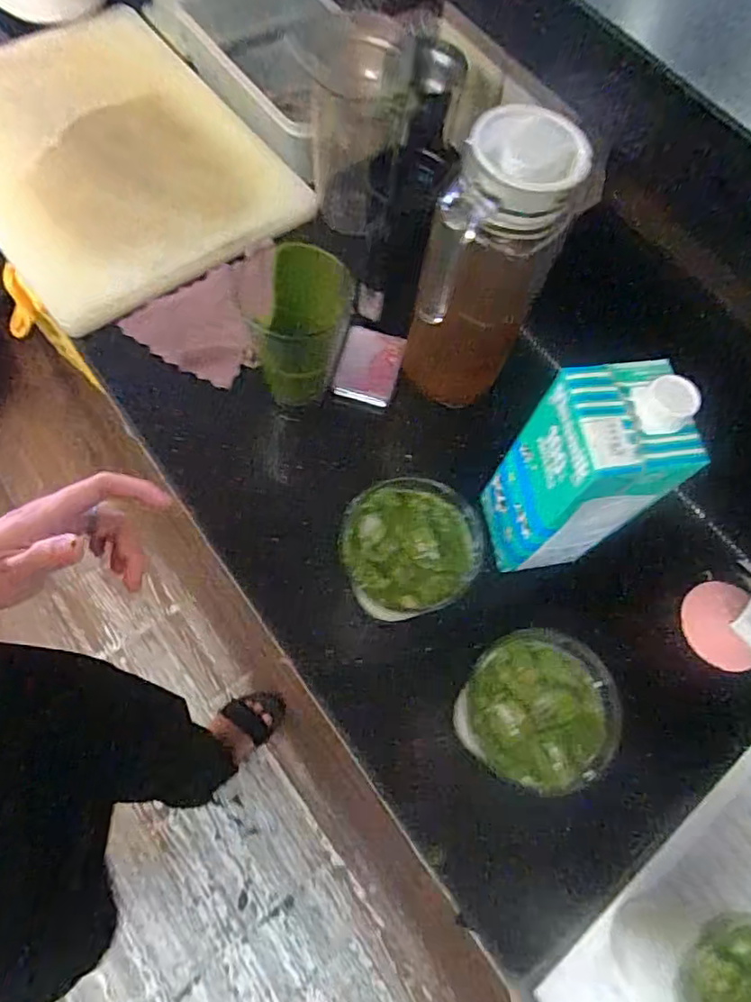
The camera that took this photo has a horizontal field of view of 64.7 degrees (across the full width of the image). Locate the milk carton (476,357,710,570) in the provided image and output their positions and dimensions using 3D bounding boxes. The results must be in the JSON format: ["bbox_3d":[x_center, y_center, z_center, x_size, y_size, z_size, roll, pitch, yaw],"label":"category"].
[{"bbox_3d":[0.144,-0.016,0.431,0.086,0.189,0.075,-4,68,-7],"label":"milk carton"}]

